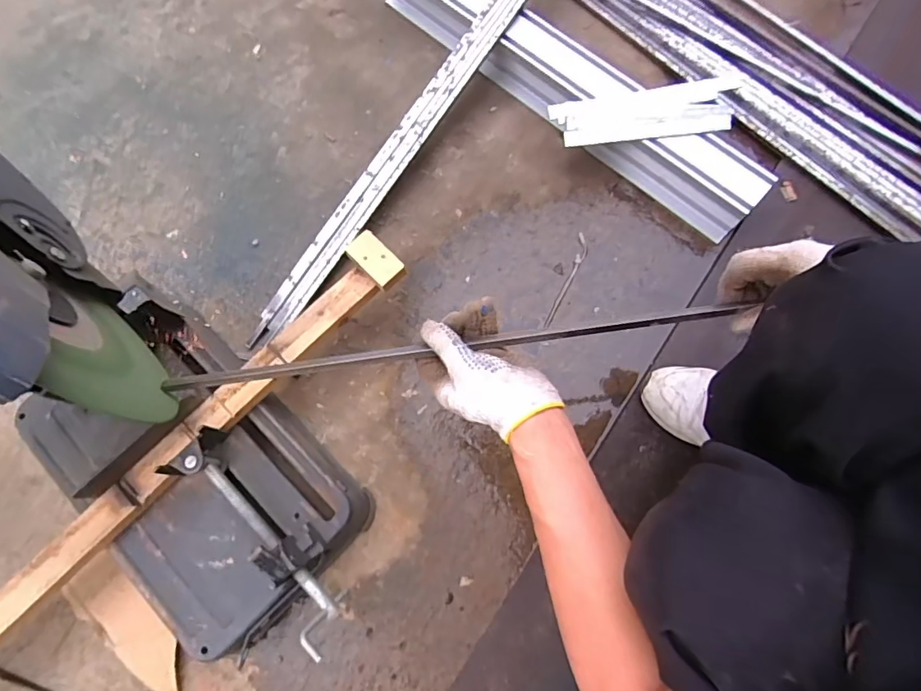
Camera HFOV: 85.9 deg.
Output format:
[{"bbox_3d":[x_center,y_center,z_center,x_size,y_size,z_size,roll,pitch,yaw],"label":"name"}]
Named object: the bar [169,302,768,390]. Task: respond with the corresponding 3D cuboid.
[{"bbox_3d":[-0.009,0.000,0.495,0.565,0.014,0.013,-7,75,-1],"label":"bar"}]

